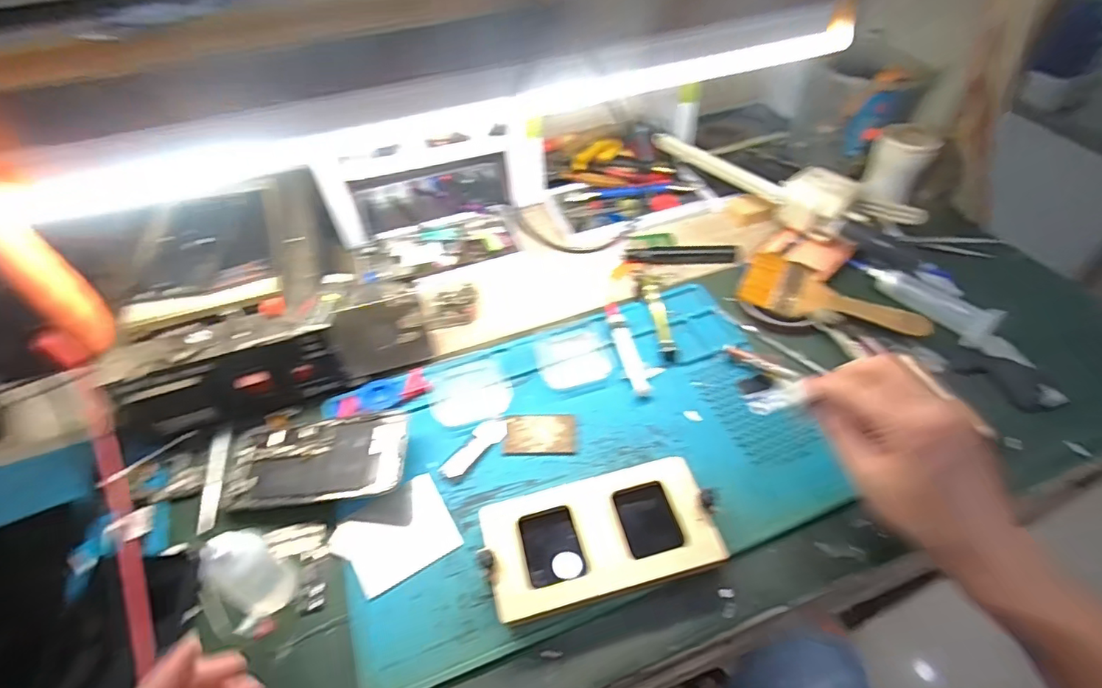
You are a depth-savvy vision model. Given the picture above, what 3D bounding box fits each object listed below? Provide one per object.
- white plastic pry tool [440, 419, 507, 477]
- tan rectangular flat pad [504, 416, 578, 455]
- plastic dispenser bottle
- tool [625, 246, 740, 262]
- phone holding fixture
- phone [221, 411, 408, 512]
[{"bbox_3d":[-0.063,0.082,0.433,0.023,0.006,0.066,33,58,28],"label":"white plastic pry tool"},{"bbox_3d":[-0.009,0.075,0.442,0.058,0.004,0.037,-2,48,2],"label":"tan rectangular flat pad"},{"bbox_3d":[-0.197,0.147,0.344,0.031,0.075,0.036,22,53,21],"label":"plastic dispenser bottle"},{"bbox_3d":[0.143,-0.097,0.577,0.121,0.013,0.019,-3,48,1],"label":"tool"},{"bbox_3d":[0.034,0.135,0.374,0.158,0.020,0.083,-12,49,-8],"label":"phone holding fixture"},{"bbox_3d":[-0.186,0.092,0.419,0.149,0.007,0.067,-8,56,6],"label":"phone"}]

